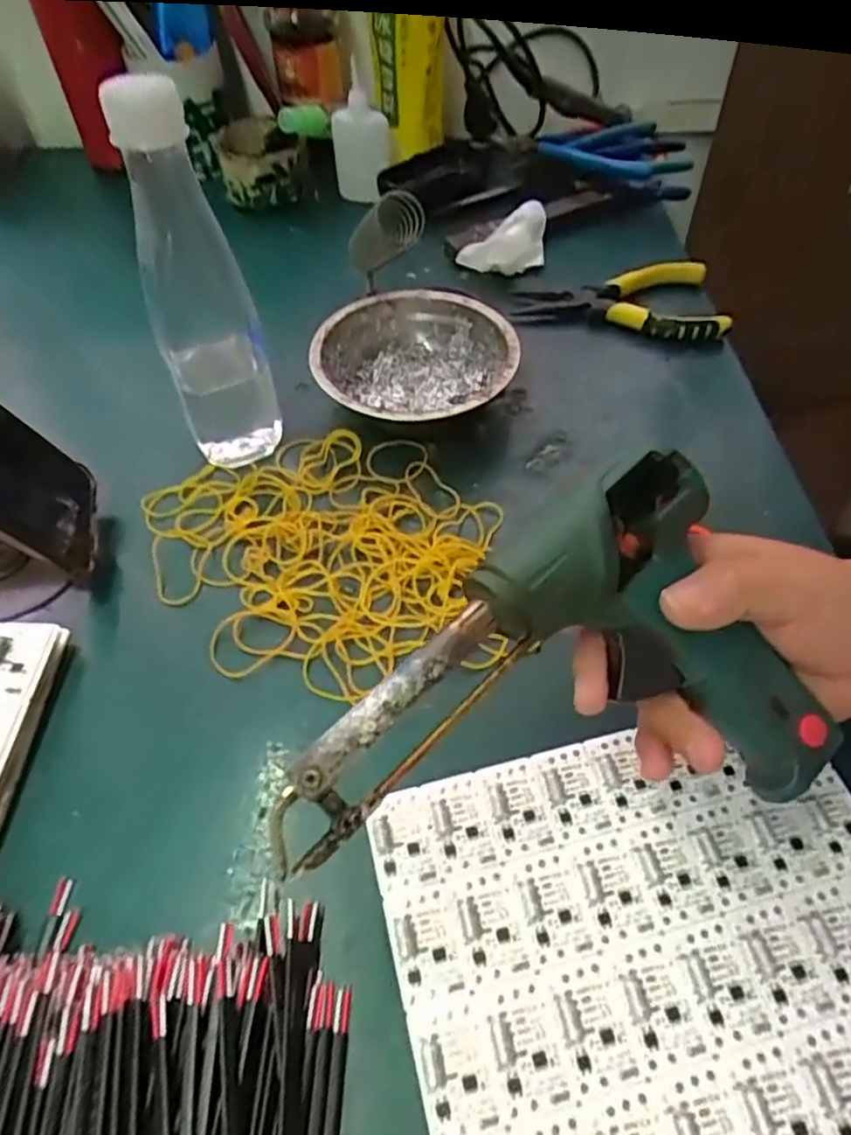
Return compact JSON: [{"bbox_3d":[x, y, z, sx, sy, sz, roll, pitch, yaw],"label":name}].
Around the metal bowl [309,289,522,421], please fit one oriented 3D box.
[{"bbox_3d":[-0.007,-0.129,0.443,0.125,0.042,0.125,0,53,1],"label":"metal bowl"}]

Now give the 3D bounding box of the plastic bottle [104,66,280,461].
[{"bbox_3d":[-0.117,-0.140,0.352,0.058,0.179,0.053,-13,54,-8],"label":"plastic bottle"}]

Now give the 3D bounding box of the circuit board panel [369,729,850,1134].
[{"bbox_3d":[0.099,0.169,0.237,0.196,0.005,0.230,-12,53,-7],"label":"circuit board panel"}]

